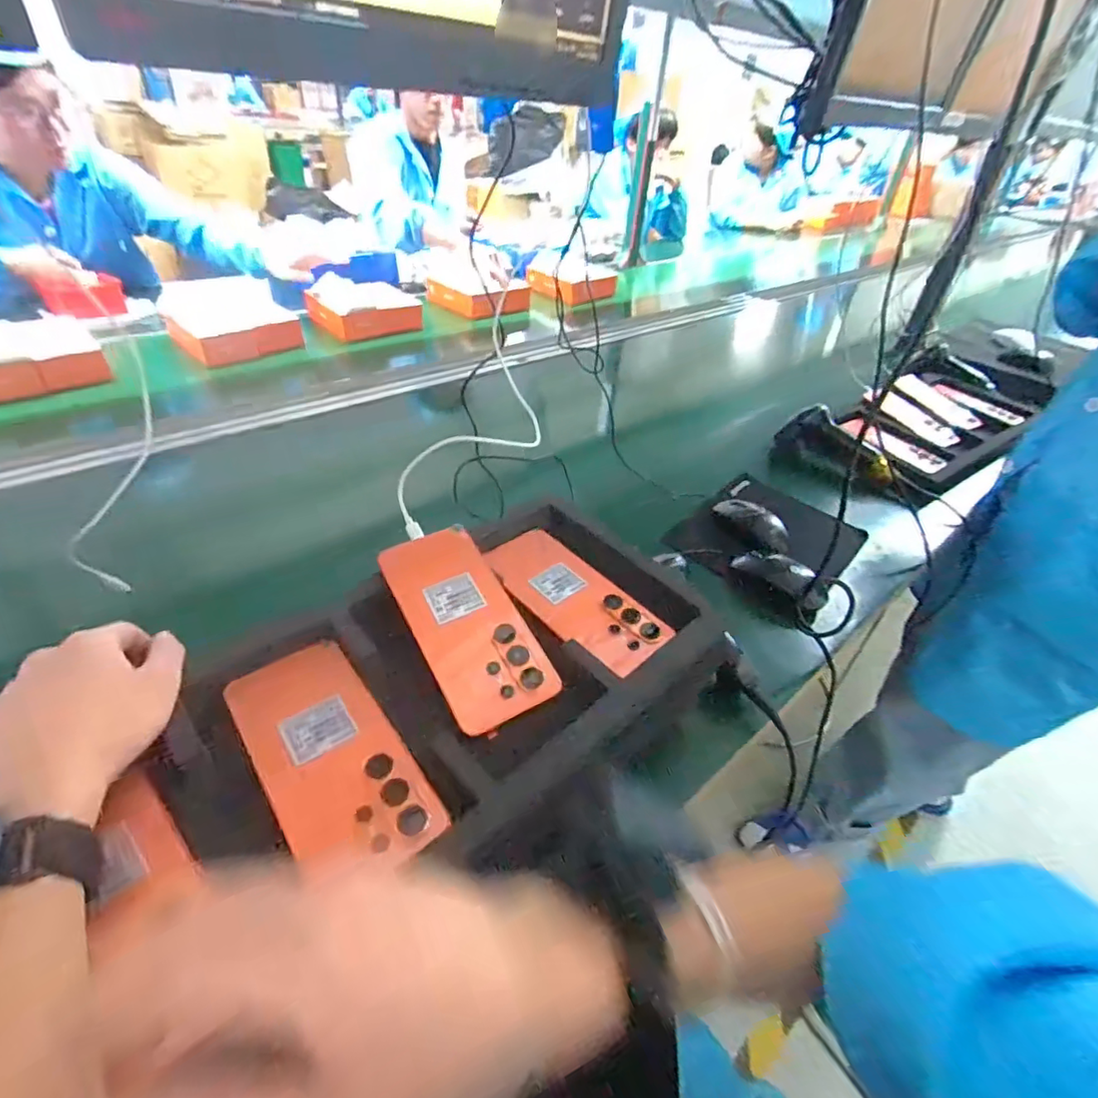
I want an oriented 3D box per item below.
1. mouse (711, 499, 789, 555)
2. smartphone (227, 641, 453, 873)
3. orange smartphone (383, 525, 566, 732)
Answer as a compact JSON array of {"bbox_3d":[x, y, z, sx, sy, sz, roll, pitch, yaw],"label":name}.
[{"bbox_3d":[0.278,-0.034,0.737,0.056,0.034,0.108,-22,47,-30],"label":"mouse"},{"bbox_3d":[-0.136,0.124,0.339,0.076,0.007,0.161,-25,49,-32],"label":"smartphone"},{"bbox_3d":[-0.064,0.052,0.418,0.077,0.005,0.171,-22,57,-22],"label":"orange smartphone"}]

